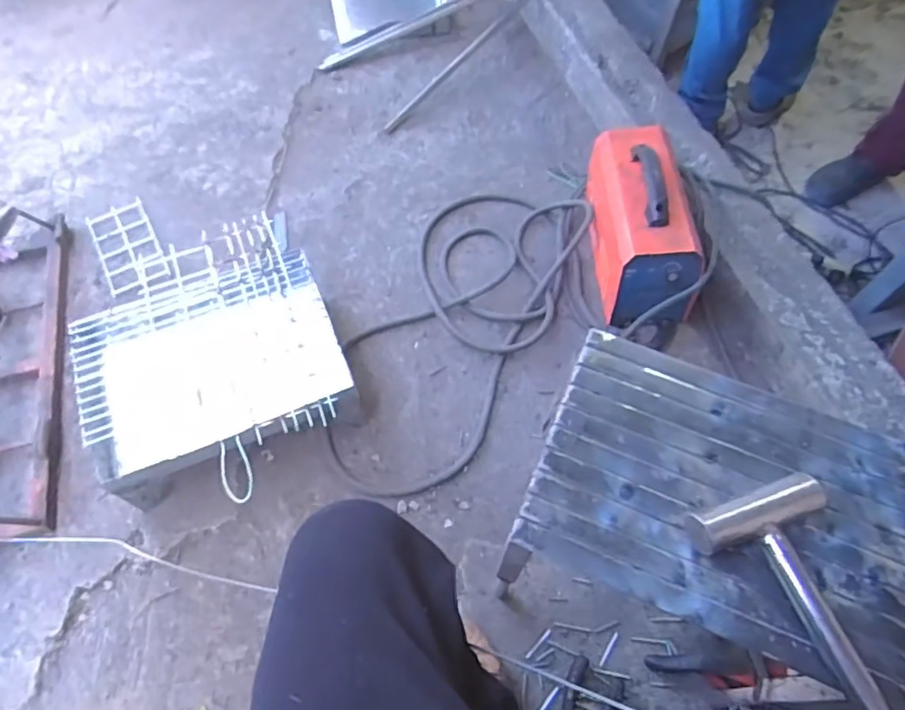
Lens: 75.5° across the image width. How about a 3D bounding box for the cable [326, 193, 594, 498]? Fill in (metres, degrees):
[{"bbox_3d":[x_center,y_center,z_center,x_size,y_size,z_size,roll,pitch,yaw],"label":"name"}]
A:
[{"bbox_3d":[0.003,-0.060,1.087,0.312,0.053,0.684,23,63,13],"label":"cable"}]

